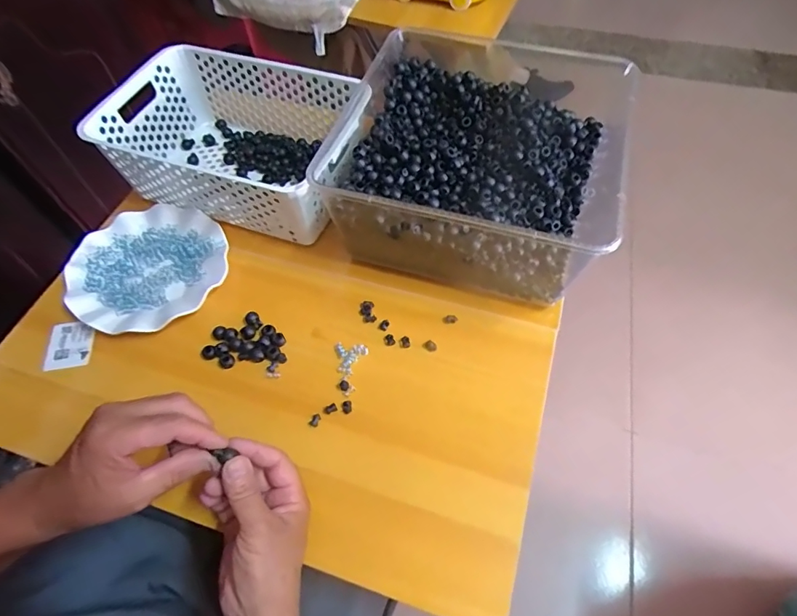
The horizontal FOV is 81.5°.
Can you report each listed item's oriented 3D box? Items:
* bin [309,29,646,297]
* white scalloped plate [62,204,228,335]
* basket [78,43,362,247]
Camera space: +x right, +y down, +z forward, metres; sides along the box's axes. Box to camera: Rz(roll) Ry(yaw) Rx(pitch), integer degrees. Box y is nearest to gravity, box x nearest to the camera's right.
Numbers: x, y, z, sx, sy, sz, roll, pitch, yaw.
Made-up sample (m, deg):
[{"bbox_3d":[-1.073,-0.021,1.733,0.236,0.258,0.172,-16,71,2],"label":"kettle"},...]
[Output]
[{"bbox_3d":[0.083,-0.159,0.551,0.302,0.141,0.274,17,60,11],"label":"bin"},{"bbox_3d":[-0.300,-0.049,0.563,0.175,0.024,0.179,-1,58,1],"label":"white scalloped plate"},{"bbox_3d":[-0.209,-0.215,0.608,0.305,0.110,0.209,15,60,11],"label":"basket"}]

